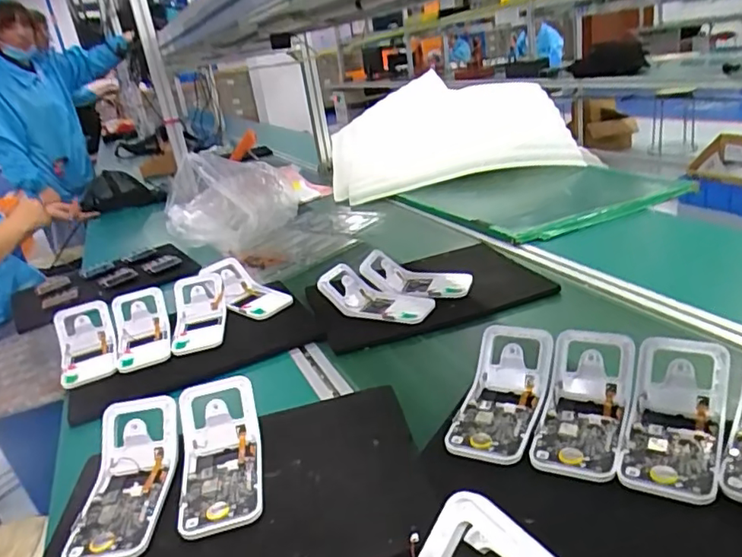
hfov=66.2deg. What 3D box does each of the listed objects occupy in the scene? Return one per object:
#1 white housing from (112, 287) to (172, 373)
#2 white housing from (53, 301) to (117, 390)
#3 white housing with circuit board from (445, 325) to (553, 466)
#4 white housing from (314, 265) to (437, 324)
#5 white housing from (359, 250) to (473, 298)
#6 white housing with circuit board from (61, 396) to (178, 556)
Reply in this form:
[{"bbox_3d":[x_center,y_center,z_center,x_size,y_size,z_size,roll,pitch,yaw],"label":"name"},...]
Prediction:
[{"bbox_3d":[-0.347,0.085,0.861,0.086,0.051,0.170,-13,38,-17],"label":"white housing"},{"bbox_3d":[-0.422,0.101,0.842,0.079,0.042,0.167,-15,39,-20],"label":"white housing"},{"bbox_3d":[0.136,0.121,0.591,0.076,0.043,0.173,5,37,27],"label":"white housing with circuit board"},{"bbox_3d":[0.008,0.029,0.867,0.173,0.049,0.076,19,30,22],"label":"white housing"},{"bbox_3d":[0.069,-0.010,0.916,0.171,0.055,0.085,3,27,25],"label":"white housing"},{"bbox_3d":[-0.235,0.195,0.546,0.077,0.049,0.165,-7,36,-2],"label":"white housing with circuit board"}]

